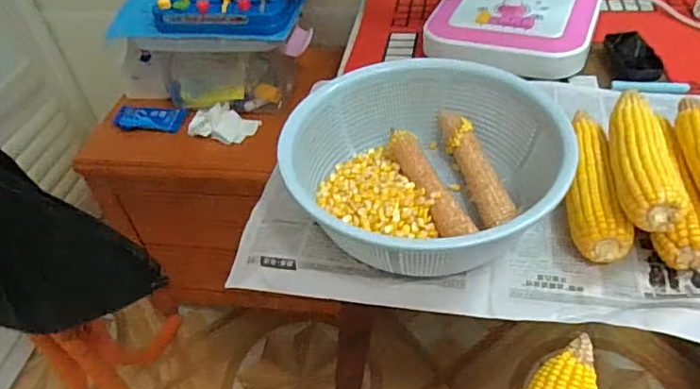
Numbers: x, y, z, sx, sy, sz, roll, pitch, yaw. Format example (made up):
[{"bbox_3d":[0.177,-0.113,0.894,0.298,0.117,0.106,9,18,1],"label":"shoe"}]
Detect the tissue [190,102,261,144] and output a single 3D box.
[{"bbox_3d":[-0.224,-0.125,0.948,0.114,0.049,0.051,5,45,12],"label":"tissue"}]

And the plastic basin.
[{"bbox_3d":[0.075,-0.032,0.578,0.276,0.104,0.225,-13,44,-6],"label":"plastic basin"}]

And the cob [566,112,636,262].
[{"bbox_3d":[0.254,-0.020,0.571,0.049,0.040,0.196,2,45,9],"label":"cob"}]

